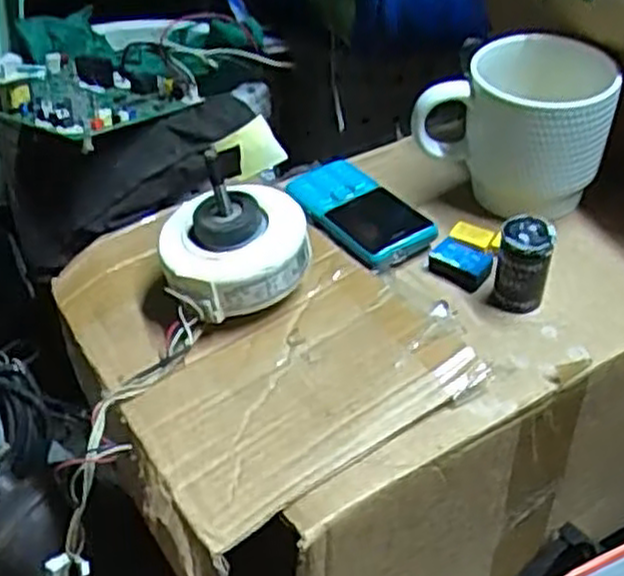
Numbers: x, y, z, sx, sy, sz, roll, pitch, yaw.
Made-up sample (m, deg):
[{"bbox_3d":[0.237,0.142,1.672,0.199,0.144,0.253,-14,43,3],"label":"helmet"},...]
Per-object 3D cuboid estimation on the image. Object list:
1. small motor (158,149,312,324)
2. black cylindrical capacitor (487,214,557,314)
[{"bbox_3d":[-0.047,-0.028,0.480,0.090,0.090,0.077,-8,40,-11],"label":"small motor"},{"bbox_3d":[0.124,-0.013,0.469,0.030,0.056,0.028,13,41,15],"label":"black cylindrical capacitor"}]

